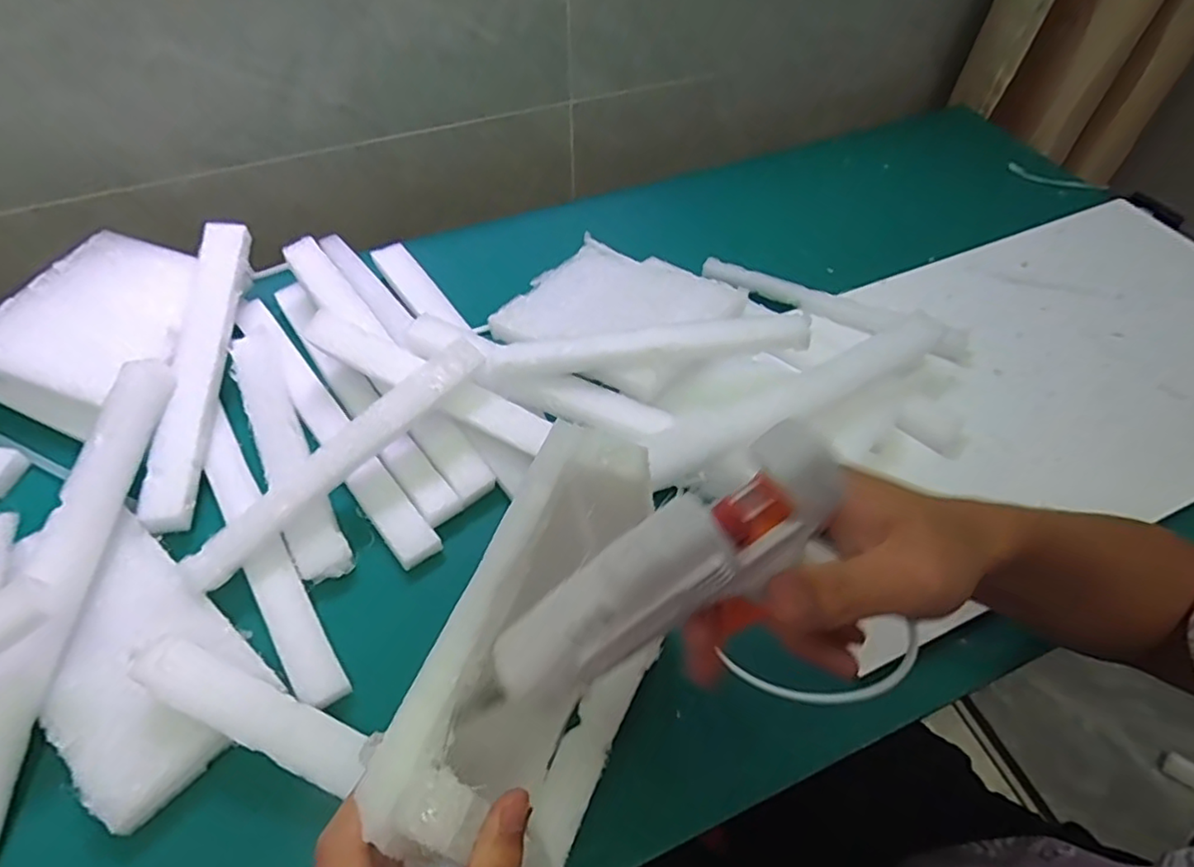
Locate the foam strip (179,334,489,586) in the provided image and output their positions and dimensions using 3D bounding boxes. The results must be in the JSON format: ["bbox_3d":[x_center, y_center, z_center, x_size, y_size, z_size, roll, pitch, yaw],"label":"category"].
[{"bbox_3d":[-0.180,0.016,0.451,0.242,0.018,0.029,-42,63,-12],"label":"foam strip"}]

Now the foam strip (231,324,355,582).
[{"bbox_3d":[-0.244,0.006,0.492,0.035,0.017,0.244,-24,57,-18],"label":"foam strip"}]

